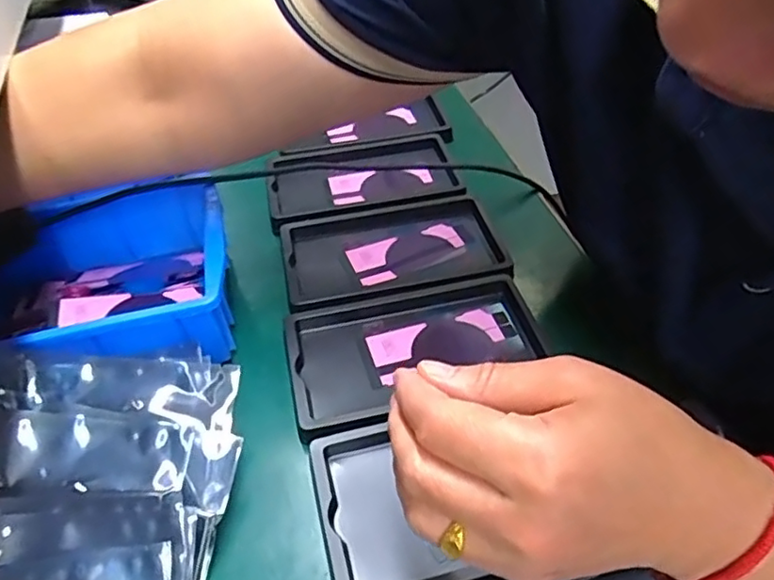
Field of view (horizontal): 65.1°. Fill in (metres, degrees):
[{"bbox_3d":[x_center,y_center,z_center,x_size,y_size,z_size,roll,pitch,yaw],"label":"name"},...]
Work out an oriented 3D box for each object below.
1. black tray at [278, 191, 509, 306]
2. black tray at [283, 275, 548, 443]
[{"bbox_3d":[0.004,-0.033,0.457,0.160,0.016,0.097,-12,47,-6],"label":"black tray"},{"bbox_3d":[0.020,0.037,0.390,0.166,0.013,0.094,-15,47,-9],"label":"black tray"}]

